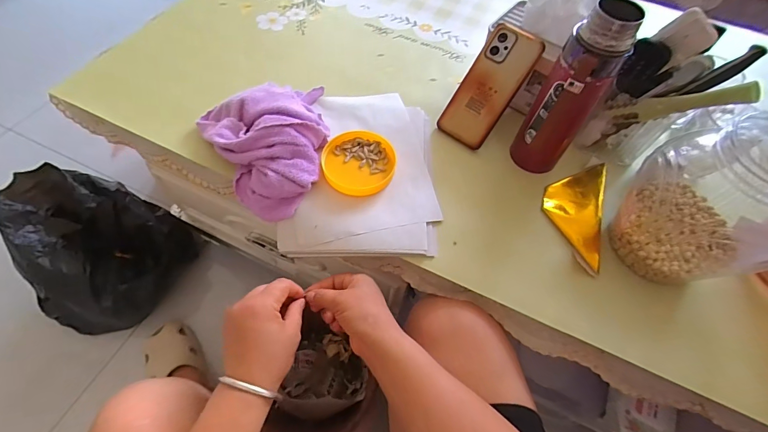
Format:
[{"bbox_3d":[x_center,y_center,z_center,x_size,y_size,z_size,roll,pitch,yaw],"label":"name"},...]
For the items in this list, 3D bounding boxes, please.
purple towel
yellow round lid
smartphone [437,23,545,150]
[{"bbox_3d":[-0.150,-0.097,0.490,0.173,0.069,0.203,-16,61,-11],"label":"purple towel"},{"bbox_3d":[-0.033,-0.072,0.495,0.096,0.014,0.099,1,59,-1],"label":"yellow round lid"},{"bbox_3d":[0.147,-0.182,0.519,0.076,0.010,0.165,37,106,19],"label":"smartphone"}]

